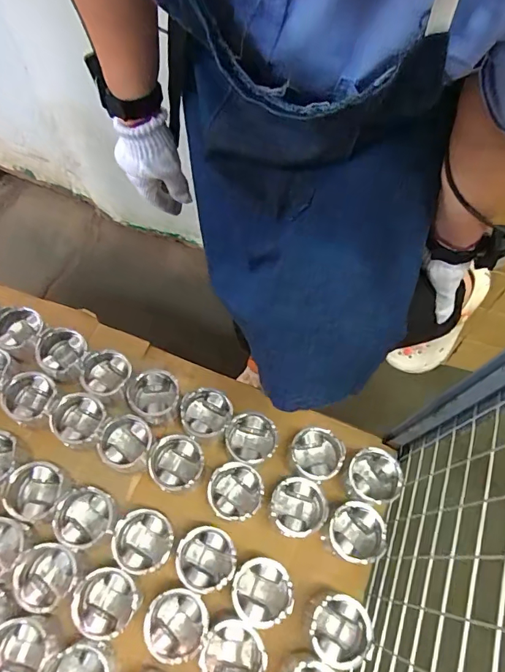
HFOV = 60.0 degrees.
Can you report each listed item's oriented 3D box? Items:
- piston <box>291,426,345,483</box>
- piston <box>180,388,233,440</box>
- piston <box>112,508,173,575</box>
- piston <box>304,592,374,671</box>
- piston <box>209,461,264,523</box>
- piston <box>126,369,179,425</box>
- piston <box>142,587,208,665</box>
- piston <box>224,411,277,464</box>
[{"bbox_3d":[0.113,0.213,0.777,0.087,0.064,0.083,1,63,-2],"label":"piston"},{"bbox_3d":[-0.085,0.142,0.799,0.088,0.079,0.085,1,63,-2],"label":"piston"},{"bbox_3d":[-0.173,0.335,0.713,0.088,0.088,0.089,1,63,-2],"label":"piston"},{"bbox_3d":[0.131,0.454,0.679,0.088,0.087,0.090,16,64,6],"label":"piston"},{"bbox_3d":[-0.029,0.268,0.749,0.088,0.071,0.089,1,63,-2],"label":"piston"},{"bbox_3d":[-0.180,0.116,0.815,0.090,0.078,0.084,1,63,-2],"label":"piston"},{"bbox_3d":[-0.113,0.430,0.657,0.089,0.065,0.087,1,63,-2],"label":"piston"},{"bbox_3d":[-0.003,0.184,0.781,0.088,0.073,0.082,1,63,-2],"label":"piston"}]

